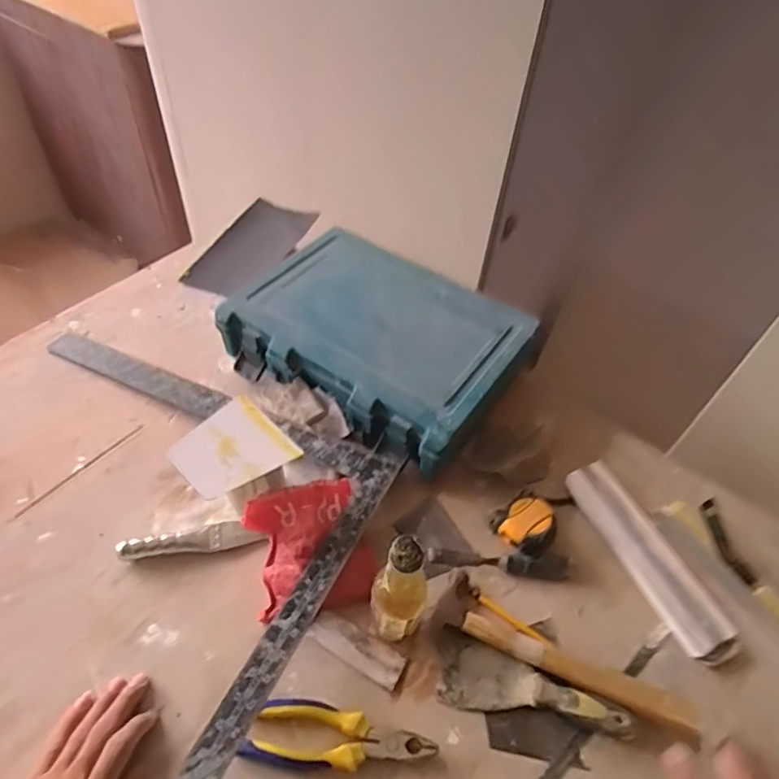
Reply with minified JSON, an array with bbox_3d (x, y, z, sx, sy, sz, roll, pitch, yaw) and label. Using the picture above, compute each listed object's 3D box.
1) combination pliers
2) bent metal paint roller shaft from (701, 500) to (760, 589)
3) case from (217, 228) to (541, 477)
[{"bbox_3d":[-0.049,0.354,0.543,0.184,0.023,0.057,8,49,1],"label":"combination pliers"},{"bbox_3d":[0.423,0.193,0.671,0.017,0.022,0.111,-19,75,-17],"label":"bent metal paint roller shaft"},{"bbox_3d":[-0.017,-0.081,0.850,0.420,0.100,0.311,29,53,19],"label":"case"}]

